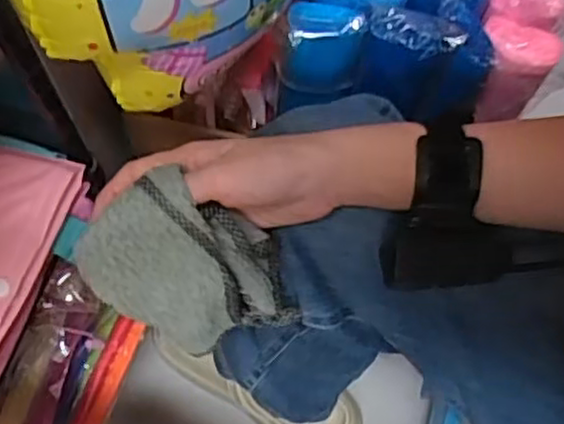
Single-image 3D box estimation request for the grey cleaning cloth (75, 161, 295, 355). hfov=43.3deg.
[{"bbox_3d":[-0.055,0.038,0.428,0.117,0.120,0.072,12,69,3],"label":"grey cleaning cloth"}]

